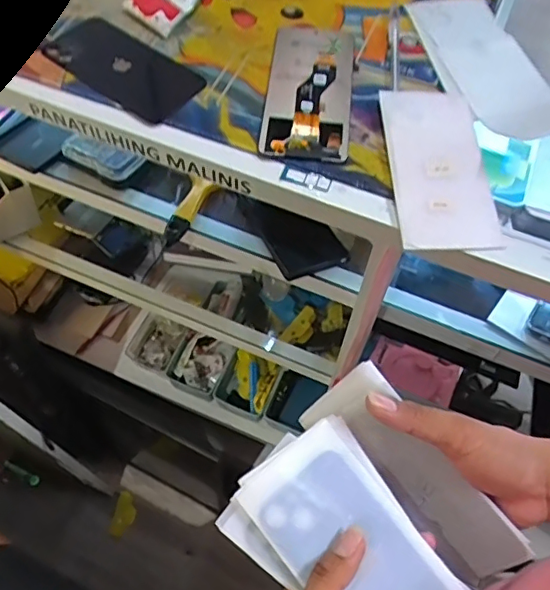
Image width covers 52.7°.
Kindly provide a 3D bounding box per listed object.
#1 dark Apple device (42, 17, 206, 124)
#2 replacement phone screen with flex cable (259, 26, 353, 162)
[{"bbox_3d":[-0.127,-0.193,0.468,0.135,0.007,0.068,35,66,16],"label":"dark Apple device"},{"bbox_3d":[0.029,-0.171,0.454,0.067,0.008,0.144,6,61,2],"label":"replacement phone screen with flex cable"}]

